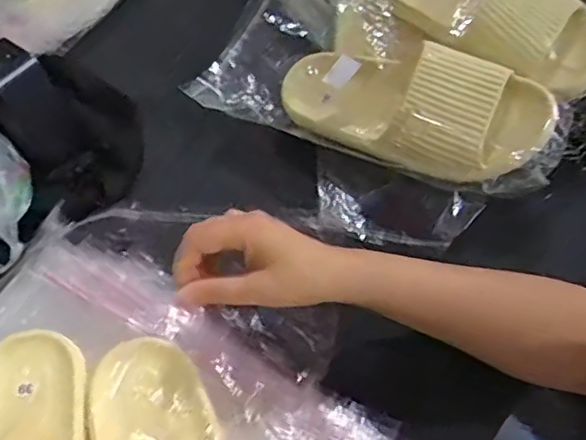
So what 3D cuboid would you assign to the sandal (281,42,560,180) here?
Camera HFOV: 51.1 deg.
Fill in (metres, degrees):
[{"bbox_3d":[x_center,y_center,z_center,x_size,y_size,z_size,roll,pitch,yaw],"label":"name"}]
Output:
[{"bbox_3d":[0.097,-0.105,0.533,0.244,0.066,0.101,17,59,16],"label":"sandal"}]

